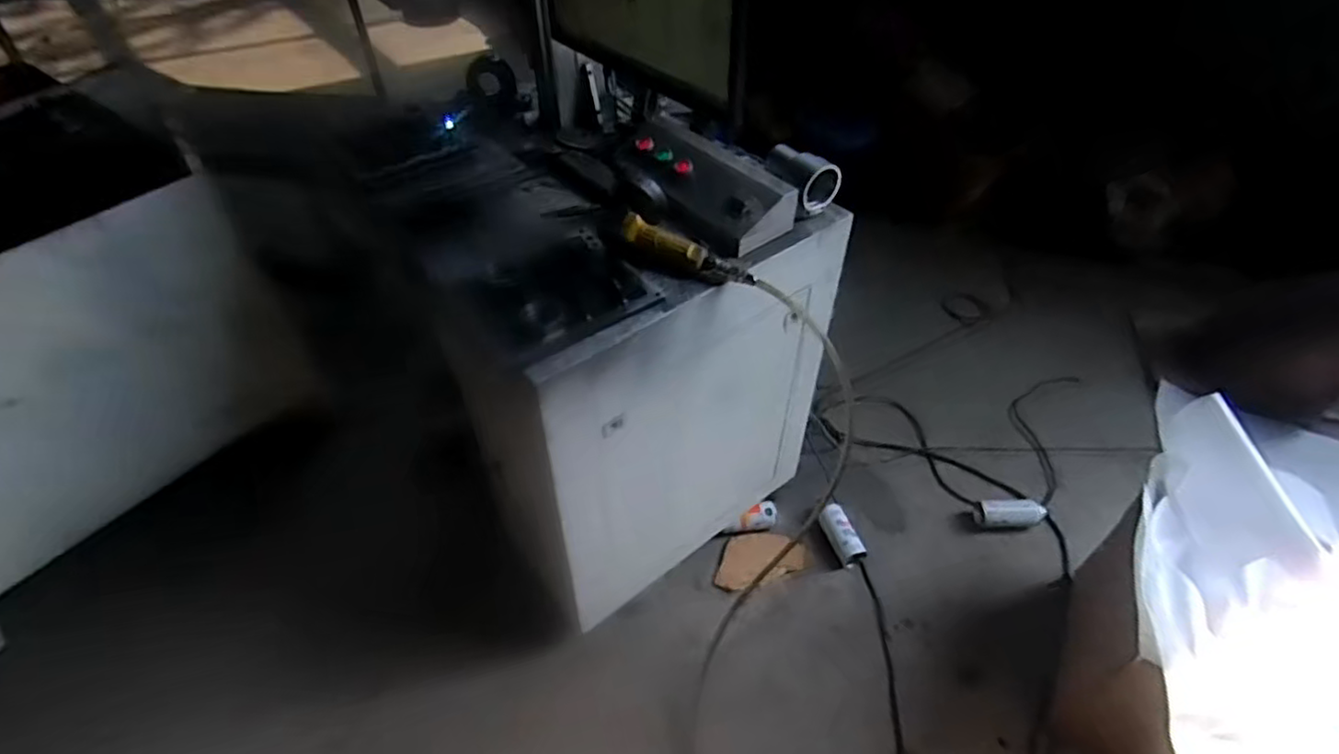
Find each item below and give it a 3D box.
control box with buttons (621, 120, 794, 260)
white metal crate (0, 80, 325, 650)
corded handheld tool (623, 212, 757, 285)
[{"bbox_3d":[0.039,-0.309,1.081,0.133,0.090,0.325,-32,53,-28],"label":"control box with buttons"},{"bbox_3d":[-1.328,-0.064,1.411,0.469,0.621,0.846,26,51,23],"label":"white metal crate"},{"bbox_3d":[0.025,-0.174,0.960,0.194,0.055,0.040,24,50,22],"label":"corded handheld tool"}]

